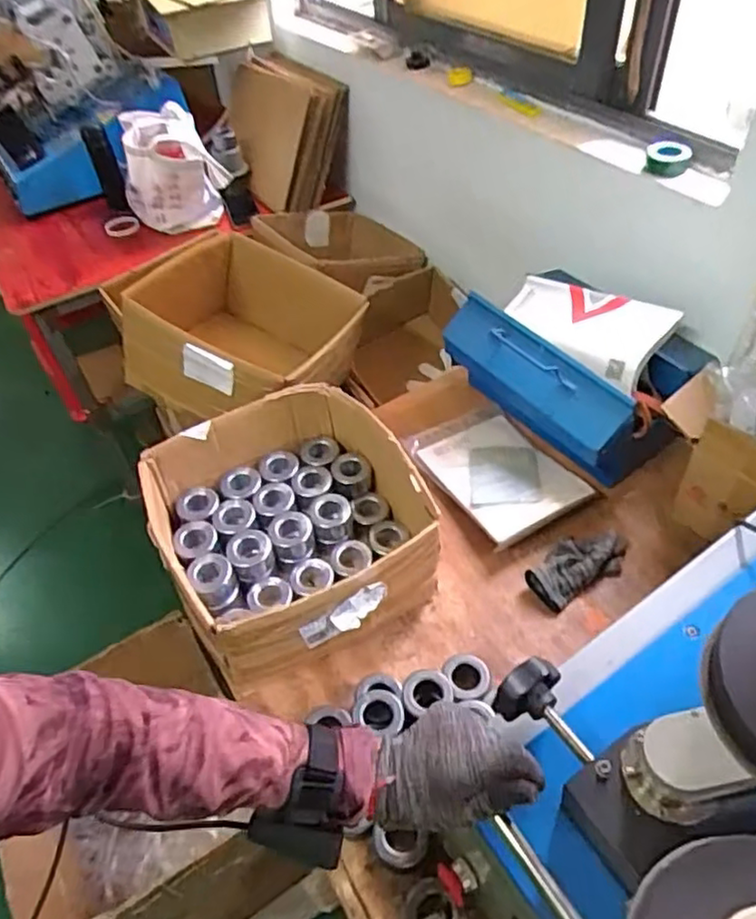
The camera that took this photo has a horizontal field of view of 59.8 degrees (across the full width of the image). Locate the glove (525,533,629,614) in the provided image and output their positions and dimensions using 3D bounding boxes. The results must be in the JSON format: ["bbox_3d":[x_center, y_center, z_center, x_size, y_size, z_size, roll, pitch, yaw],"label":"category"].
[{"bbox_3d":[0.291,0.151,0.955,0.159,0.043,0.081,-25,50,-17],"label":"glove"}]

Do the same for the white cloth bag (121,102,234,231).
[{"bbox_3d":[-0.499,-0.684,1.592,0.225,0.242,0.136,16,51,19],"label":"white cloth bag"}]

